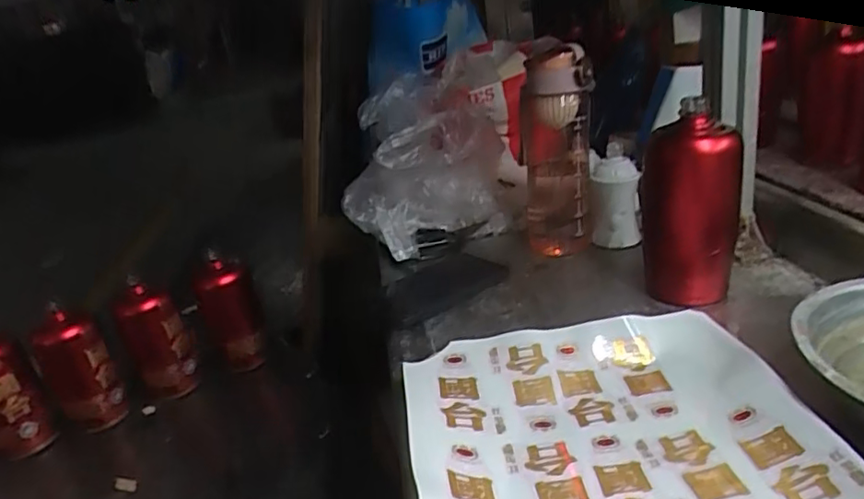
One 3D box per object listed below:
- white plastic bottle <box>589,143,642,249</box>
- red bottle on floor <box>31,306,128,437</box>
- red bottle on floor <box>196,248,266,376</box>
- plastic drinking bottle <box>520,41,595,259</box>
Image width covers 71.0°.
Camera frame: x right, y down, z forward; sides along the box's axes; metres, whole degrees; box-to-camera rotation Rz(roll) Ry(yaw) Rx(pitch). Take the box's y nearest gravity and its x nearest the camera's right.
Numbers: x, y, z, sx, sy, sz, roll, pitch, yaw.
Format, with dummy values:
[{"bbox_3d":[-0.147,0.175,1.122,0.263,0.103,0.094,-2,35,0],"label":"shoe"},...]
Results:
[{"bbox_3d":[0.218,-0.062,0.725,0.057,0.111,0.054,-4,24,14],"label":"white plastic bottle"},{"bbox_3d":[-0.469,0.171,0.814,0.067,0.177,0.058,-5,24,13],"label":"red bottle on floor"},{"bbox_3d":[-0.293,0.103,0.887,0.074,0.187,0.060,-16,24,-12],"label":"red bottle on floor"},{"bbox_3d":[0.145,-0.112,0.709,0.080,0.229,0.084,-3,23,9],"label":"plastic drinking bottle"}]

